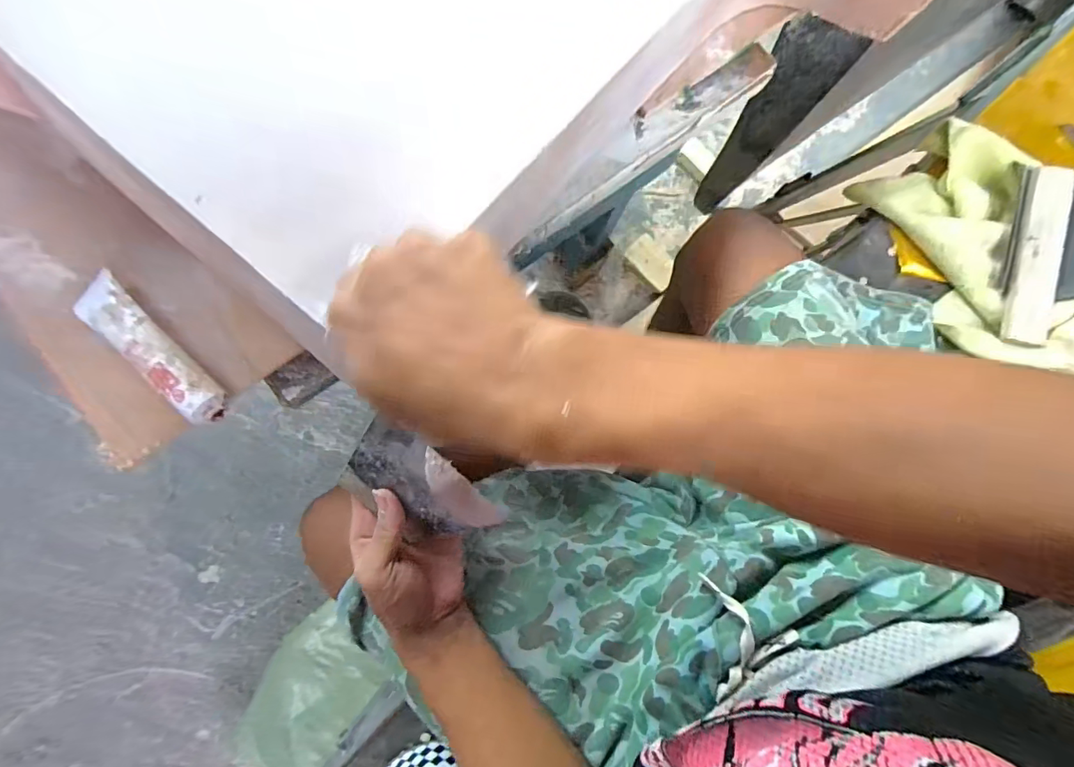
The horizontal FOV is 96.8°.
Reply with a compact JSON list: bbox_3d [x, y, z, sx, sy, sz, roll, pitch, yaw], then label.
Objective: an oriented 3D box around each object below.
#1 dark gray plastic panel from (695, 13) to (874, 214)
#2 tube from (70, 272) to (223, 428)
[{"bbox_3d":[0.418,-0.476,0.900,0.121,0.373,0.039,28,60,-1],"label":"dark gray plastic panel"},{"bbox_3d":[-0.334,-0.027,0.406,0.163,0.028,0.042,44,84,1],"label":"tube"}]

